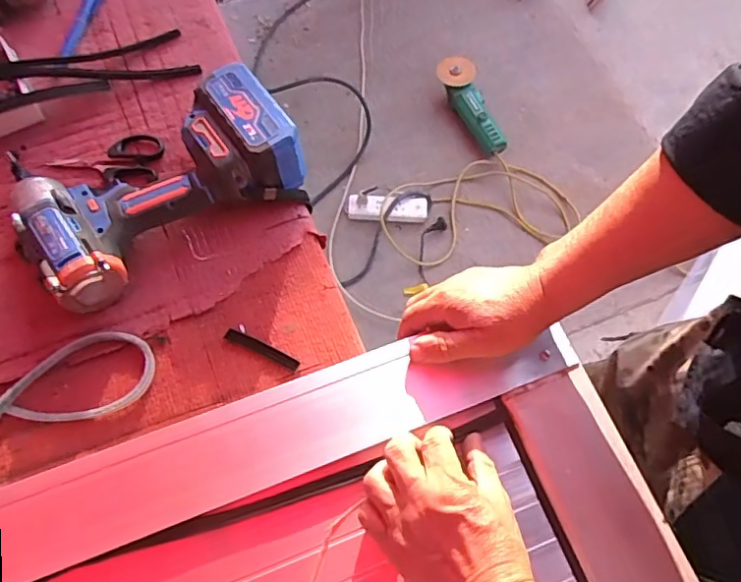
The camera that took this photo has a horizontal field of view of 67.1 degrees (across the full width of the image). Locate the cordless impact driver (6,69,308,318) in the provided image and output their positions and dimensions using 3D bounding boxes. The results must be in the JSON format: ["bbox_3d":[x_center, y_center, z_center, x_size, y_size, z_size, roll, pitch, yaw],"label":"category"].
[{"bbox_3d":[-0.202,-0.112,0.513,0.246,0.082,0.170,-31,71,-16],"label":"cordless impact driver"}]

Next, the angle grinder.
[{"bbox_3d":[0.256,-0.475,1.448,0.105,0.085,0.296,-15,64,-8],"label":"angle grinder"}]

